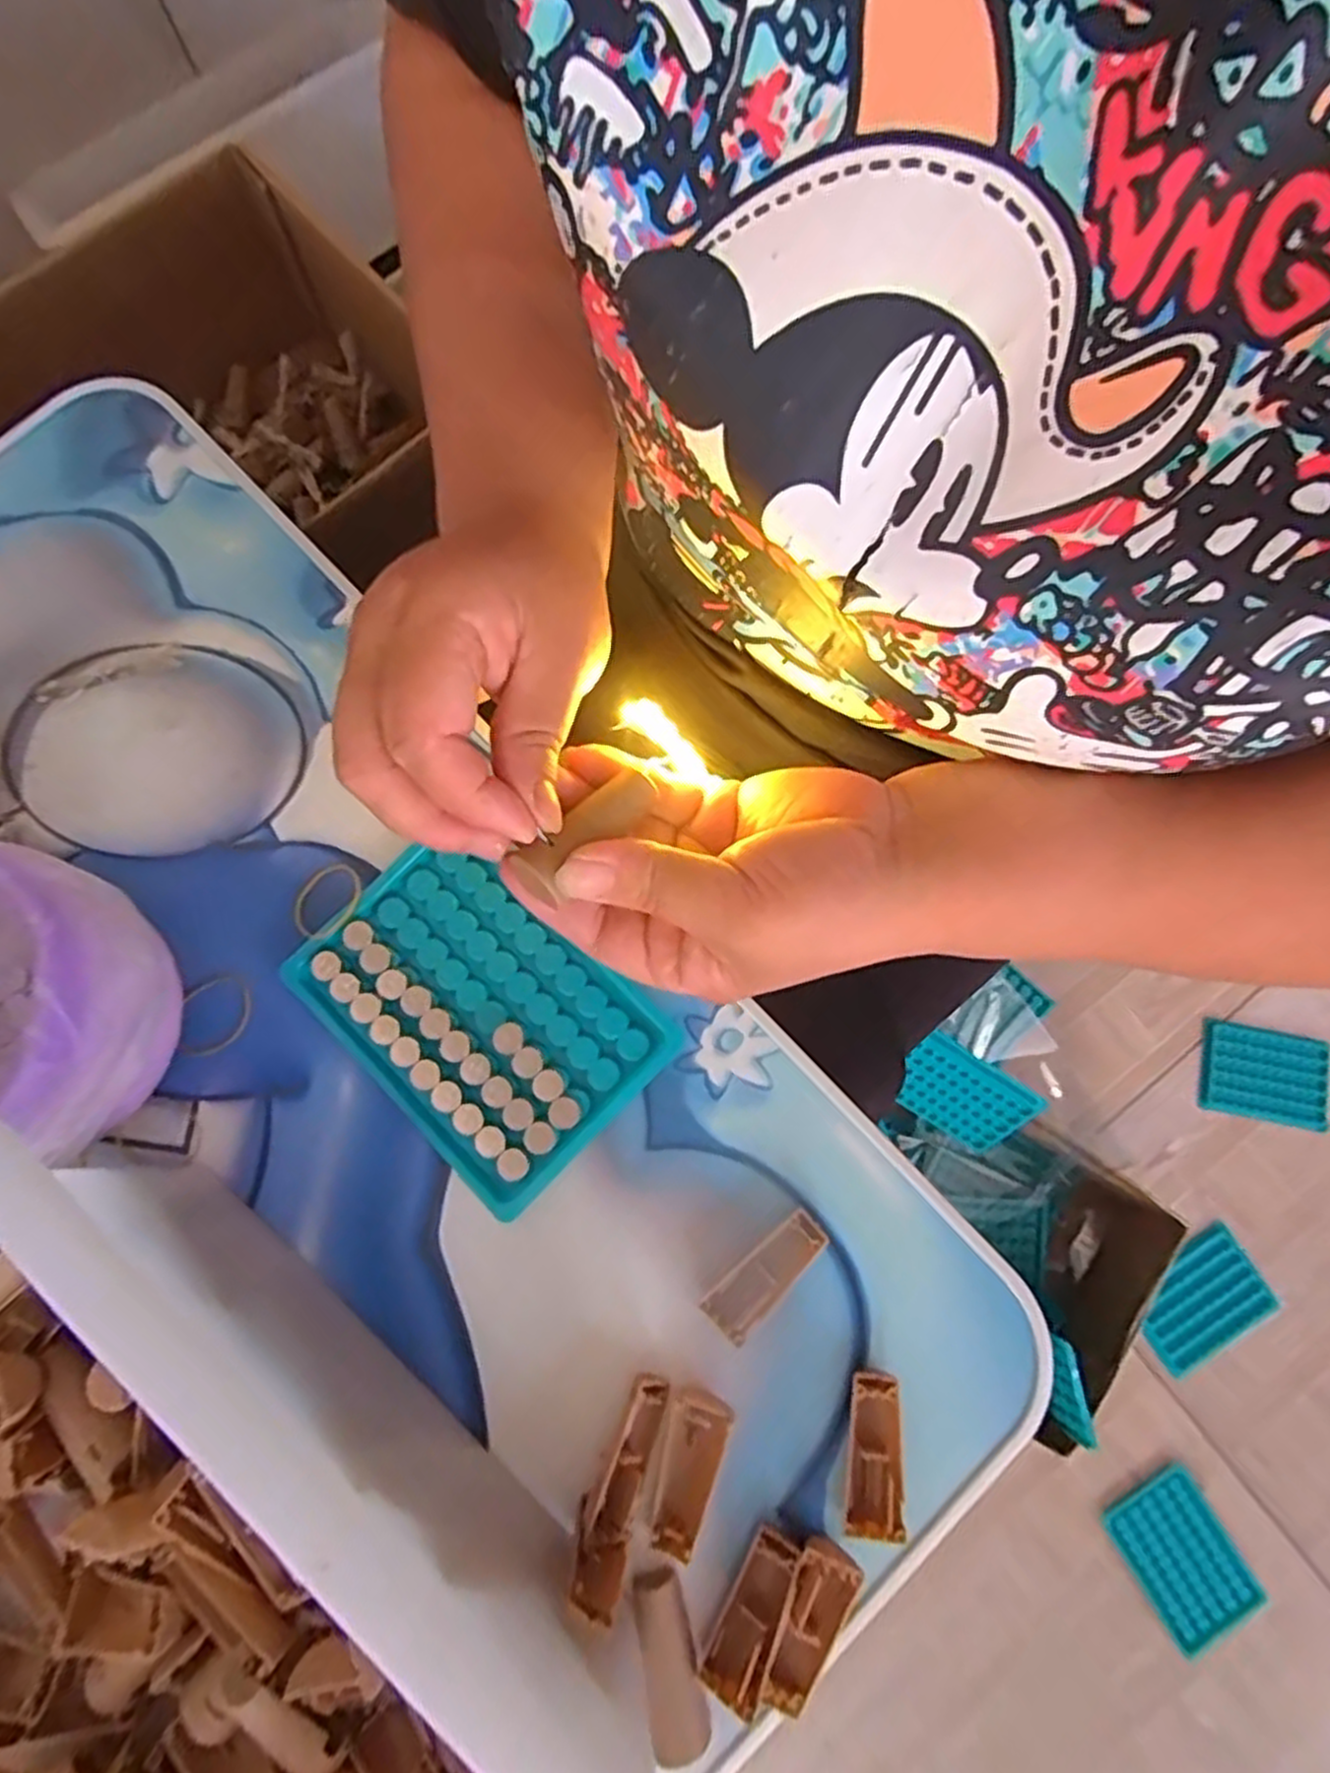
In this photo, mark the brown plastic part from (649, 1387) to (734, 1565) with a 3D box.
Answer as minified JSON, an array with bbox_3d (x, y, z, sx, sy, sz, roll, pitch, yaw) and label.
[{"bbox_3d":[0.007,0.204,0.270,0.020,0.006,0.050,19,80,3],"label":"brown plastic part"}]

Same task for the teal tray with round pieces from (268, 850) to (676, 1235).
[{"bbox_3d":[-0.072,0.047,0.298,0.130,0.008,0.092,44,82,7],"label":"teal tray with round pieces"}]

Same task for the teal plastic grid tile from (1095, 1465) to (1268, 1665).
[{"bbox_3d":[0.492,0.637,0.733,0.101,0.017,0.128,-30,81,-6],"label":"teal plastic grid tile"}]

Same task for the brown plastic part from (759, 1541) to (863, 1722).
[{"bbox_3d":[0.047,0.246,0.259,0.022,0.009,0.048,28,80,5],"label":"brown plastic part"}]

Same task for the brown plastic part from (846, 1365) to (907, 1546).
[{"bbox_3d":[0.073,0.197,0.269,0.018,0.011,0.050,6,79,1],"label":"brown plastic part"}]

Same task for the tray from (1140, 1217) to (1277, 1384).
[{"bbox_3d":[0.542,0.417,0.789,0.132,0.021,0.098,-34,81,-7],"label":"tray"}]

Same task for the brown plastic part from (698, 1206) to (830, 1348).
[{"bbox_3d":[0.036,0.139,0.282,0.019,0.009,0.050,44,82,7],"label":"brown plastic part"}]

